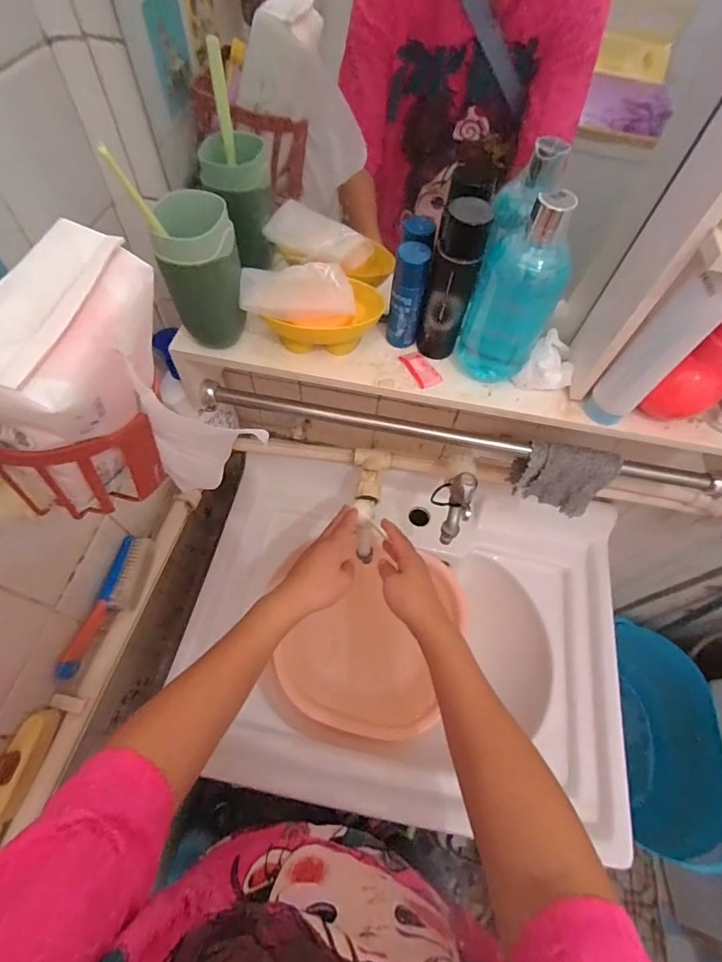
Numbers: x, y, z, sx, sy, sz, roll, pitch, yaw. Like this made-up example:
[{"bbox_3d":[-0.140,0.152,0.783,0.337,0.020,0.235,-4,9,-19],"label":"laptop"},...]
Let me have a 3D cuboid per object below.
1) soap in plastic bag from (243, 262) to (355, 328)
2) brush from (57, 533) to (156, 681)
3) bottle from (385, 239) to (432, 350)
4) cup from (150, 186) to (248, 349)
[{"bbox_3d":[-0.058,-0.178,0.404,0.104,0.034,0.052,0,60,-4],"label":"soap in plastic bag"},{"bbox_3d":[-0.279,0.138,0.486,0.035,0.035,0.158,10,60,2],"label":"brush"},{"bbox_3d":[0.044,-0.172,0.406,0.030,0.093,0.024,9,60,1],"label":"bottle"},{"bbox_3d":[-0.137,-0.179,0.380,0.060,0.122,0.058,2,60,-3],"label":"cup"}]

